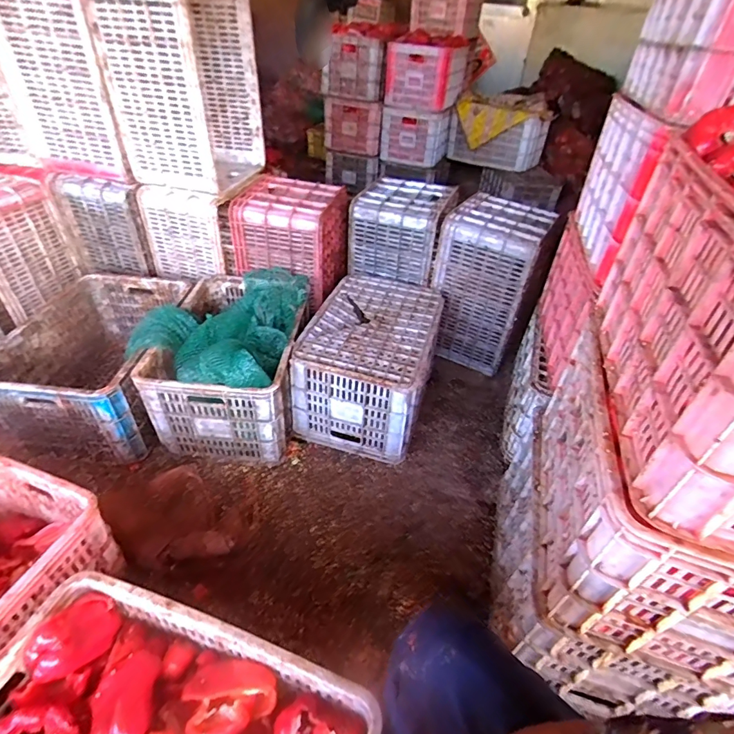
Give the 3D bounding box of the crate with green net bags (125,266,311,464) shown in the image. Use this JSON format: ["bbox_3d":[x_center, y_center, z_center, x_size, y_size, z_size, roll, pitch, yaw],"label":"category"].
[{"bbox_3d":[-0.397,-0.052,1.234,0.409,0.328,0.536,6,40,1],"label":"crate with green net bags"}]

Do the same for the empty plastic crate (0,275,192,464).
[{"bbox_3d":[-0.750,-0.012,1.223,0.358,0.269,0.508,3,40,-3],"label":"empty plastic crate"}]

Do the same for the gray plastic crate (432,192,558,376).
[{"bbox_3d":[0.392,-0.282,1.435,0.272,0.455,0.273,22,43,19],"label":"gray plastic crate"}]

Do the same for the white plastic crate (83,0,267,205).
[{"bbox_3d":[-0.520,-0.831,1.279,0.291,0.495,0.351,13,40,9],"label":"white plastic crate"}]

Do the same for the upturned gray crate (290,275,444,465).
[{"bbox_3d":[0.016,-0.024,1.297,0.333,0.266,0.488,13,40,9],"label":"upturned gray crate"}]

